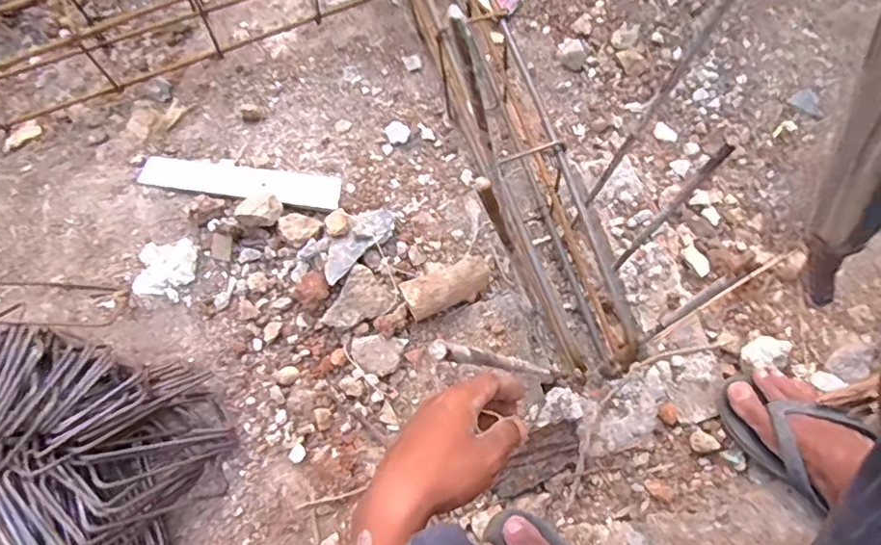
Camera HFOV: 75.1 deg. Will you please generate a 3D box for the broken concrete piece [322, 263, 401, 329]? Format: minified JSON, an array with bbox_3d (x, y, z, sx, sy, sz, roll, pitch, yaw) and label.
[{"bbox_3d":[-0.097,0.041,0.712,0.068,0.019,0.082,36,72,-17],"label":"broken concrete piece"}]

